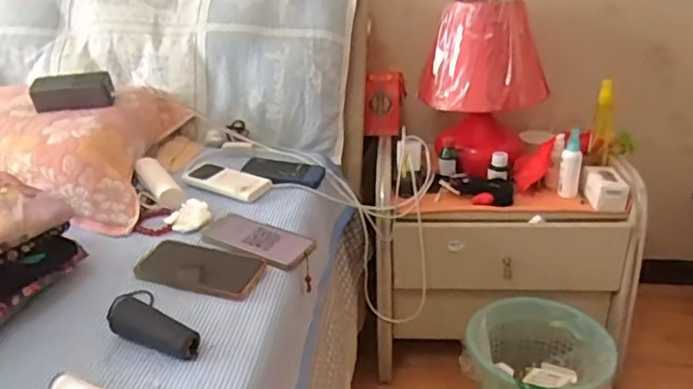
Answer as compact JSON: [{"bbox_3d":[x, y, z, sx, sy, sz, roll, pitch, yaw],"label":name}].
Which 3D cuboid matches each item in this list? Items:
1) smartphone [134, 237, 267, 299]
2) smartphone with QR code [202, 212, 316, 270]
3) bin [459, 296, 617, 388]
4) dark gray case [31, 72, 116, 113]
[{"bbox_3d":[-0.192,0.094,0.751,0.164,0.015,0.088,7,27,16],"label":"smartphone"},{"bbox_3d":[-0.128,0.065,0.815,0.159,0.012,0.084,16,33,23],"label":"smartphone with QR code"},{"bbox_3d":[0.341,0.361,1.064,0.243,0.246,0.252,7,27,15],"label":"bin"},{"bbox_3d":[-0.472,-0.179,0.980,0.129,0.047,0.054,-9,27,-16],"label":"dark gray case"}]

